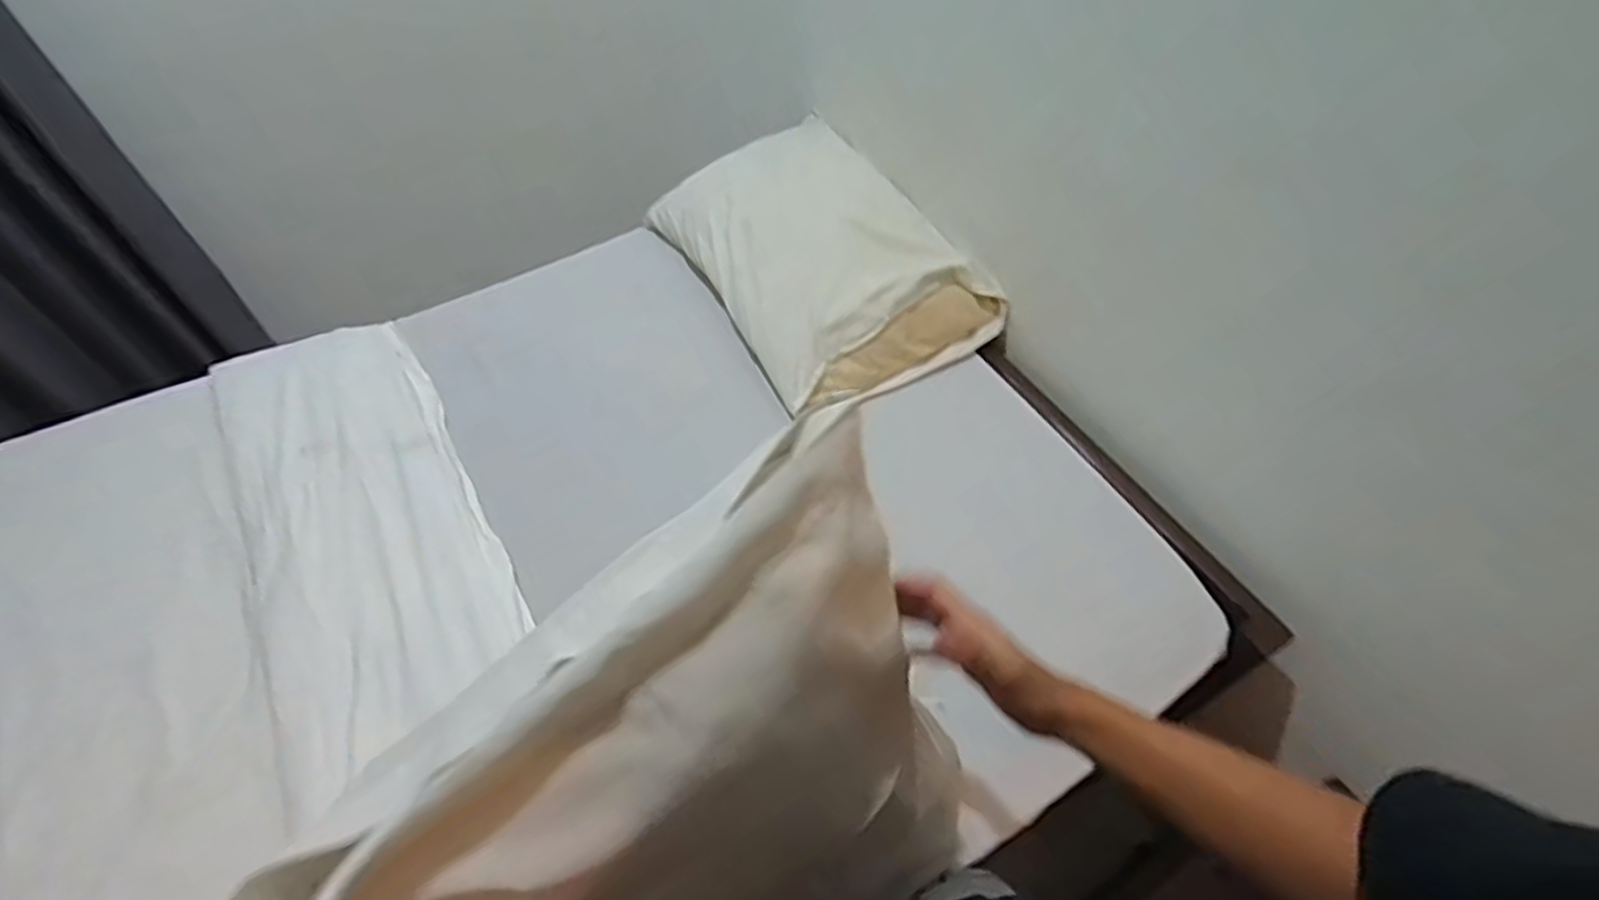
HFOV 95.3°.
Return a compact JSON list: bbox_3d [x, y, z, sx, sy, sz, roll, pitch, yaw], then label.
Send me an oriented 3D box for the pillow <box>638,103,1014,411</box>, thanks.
[{"bbox_3d":[0.026,-0.353,1.268,0.381,0.157,0.576,-25,58,-19],"label":"pillow"}]

